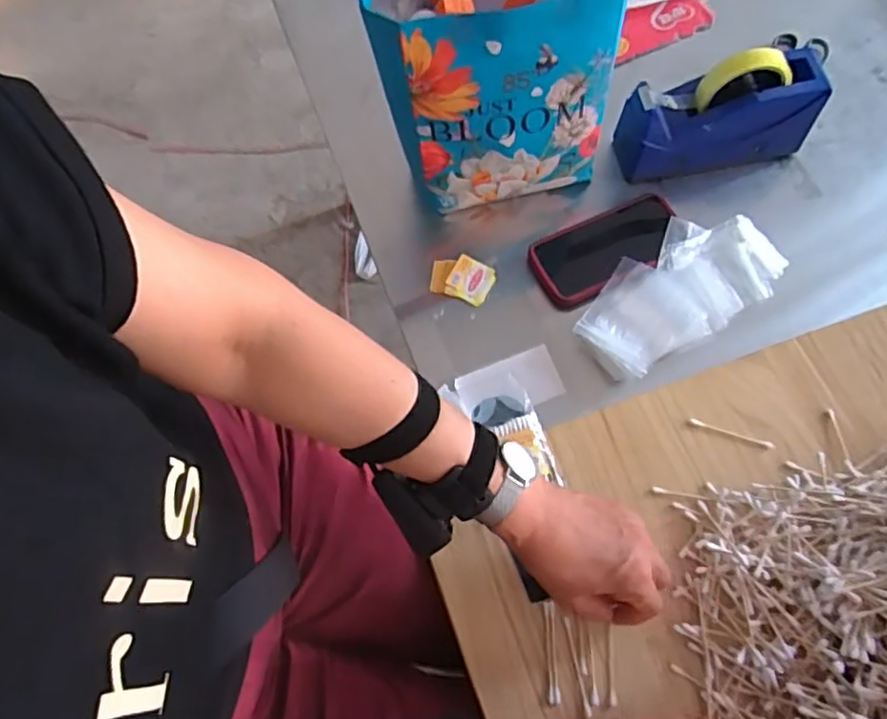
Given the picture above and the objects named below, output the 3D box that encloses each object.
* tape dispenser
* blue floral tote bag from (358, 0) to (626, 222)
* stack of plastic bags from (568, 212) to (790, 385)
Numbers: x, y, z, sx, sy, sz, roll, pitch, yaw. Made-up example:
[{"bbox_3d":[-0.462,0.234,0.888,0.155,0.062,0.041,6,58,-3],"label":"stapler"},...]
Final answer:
[{"bbox_3d":[0.303,-0.271,0.700,0.214,0.126,0.074,-11,67,-2],"label":"tape dispenser"},{"bbox_3d":[0.049,-0.308,0.656,0.230,0.237,0.181,-11,67,-2],"label":"blue floral tote bag"},{"bbox_3d":[0.249,-0.075,0.668,0.239,0.026,0.113,-33,69,-11],"label":"stack of plastic bags"}]

